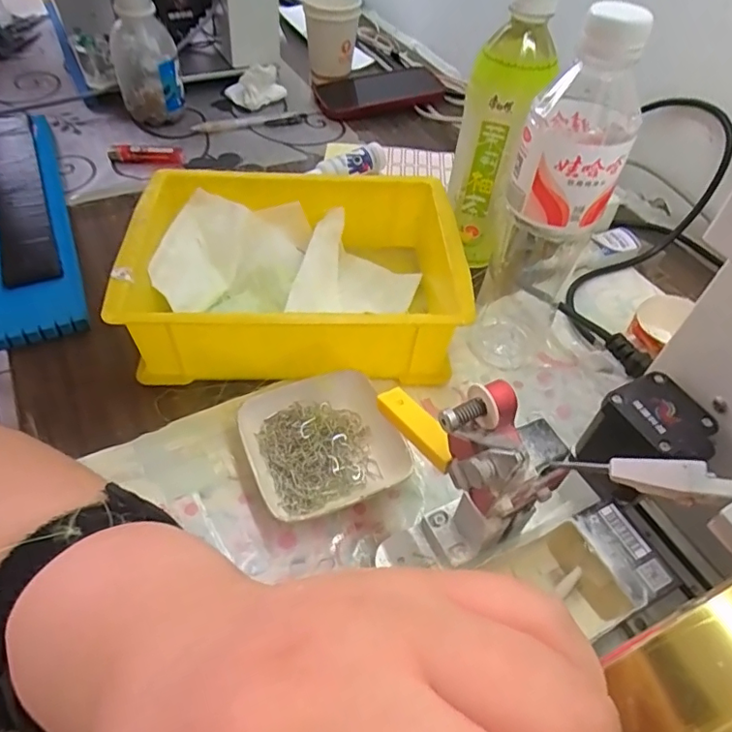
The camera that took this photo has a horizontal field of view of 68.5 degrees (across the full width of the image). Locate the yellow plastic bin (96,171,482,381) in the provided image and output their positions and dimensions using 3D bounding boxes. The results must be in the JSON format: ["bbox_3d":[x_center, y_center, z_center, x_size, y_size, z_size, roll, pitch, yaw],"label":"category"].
[{"bbox_3d":[-0.053,-0.073,0.427,0.234,0.076,0.178,0,50,-5],"label":"yellow plastic bin"}]

